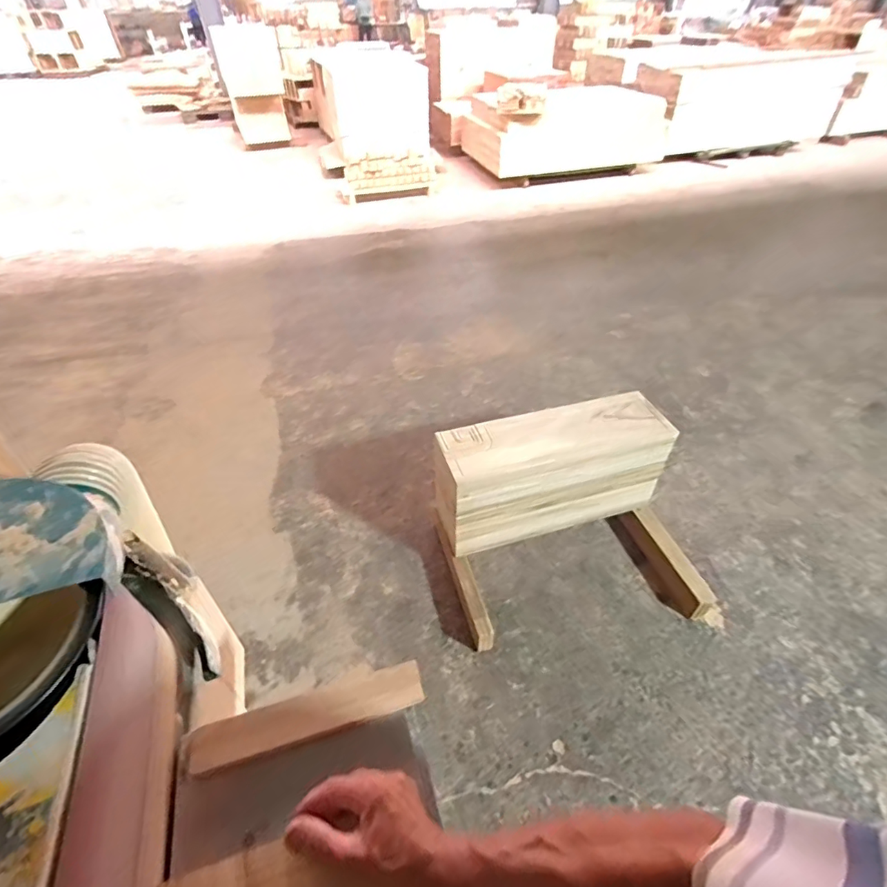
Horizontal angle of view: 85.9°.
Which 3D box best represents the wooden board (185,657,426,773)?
[{"bbox_3d":[-0.146,0.300,0.528,0.249,0.014,0.047,-13,45,-13],"label":"wooden board"}]

